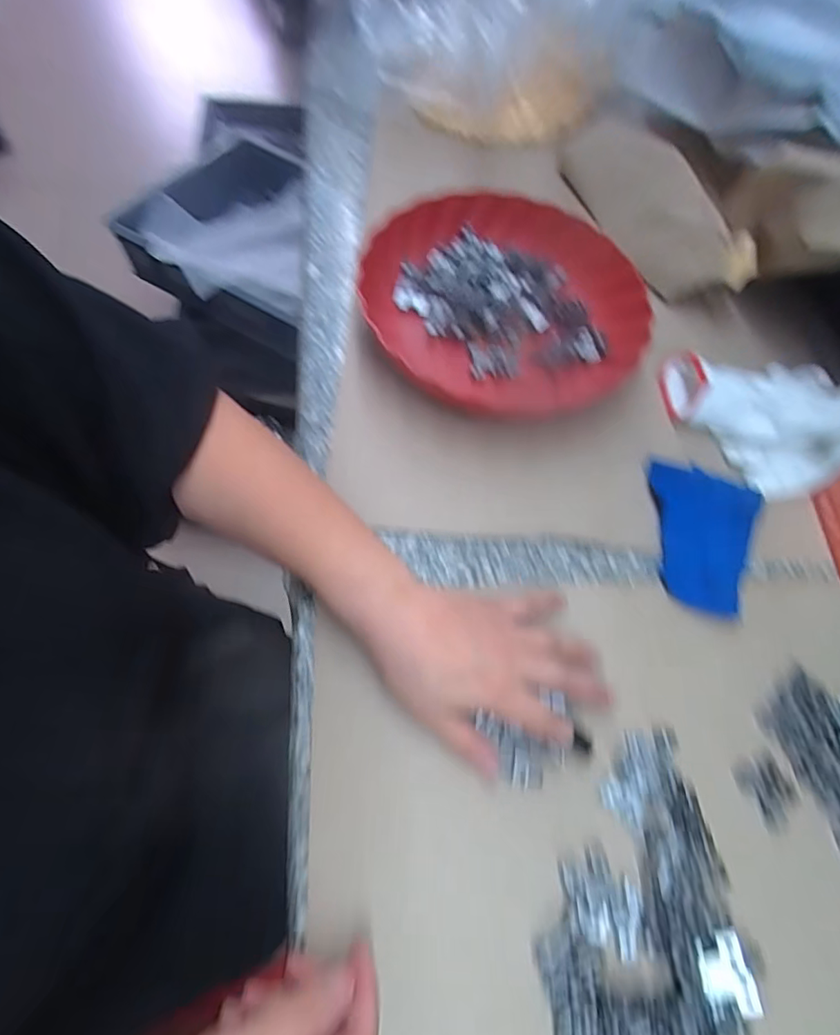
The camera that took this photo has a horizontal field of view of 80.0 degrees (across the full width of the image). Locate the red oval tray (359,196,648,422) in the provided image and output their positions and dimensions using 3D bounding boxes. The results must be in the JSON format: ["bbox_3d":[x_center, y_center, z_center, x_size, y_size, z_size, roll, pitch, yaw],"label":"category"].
[{"bbox_3d":[0.073,-0.193,0.441,0.242,0.040,0.223,-1,66,-3],"label":"red oval tray"}]

